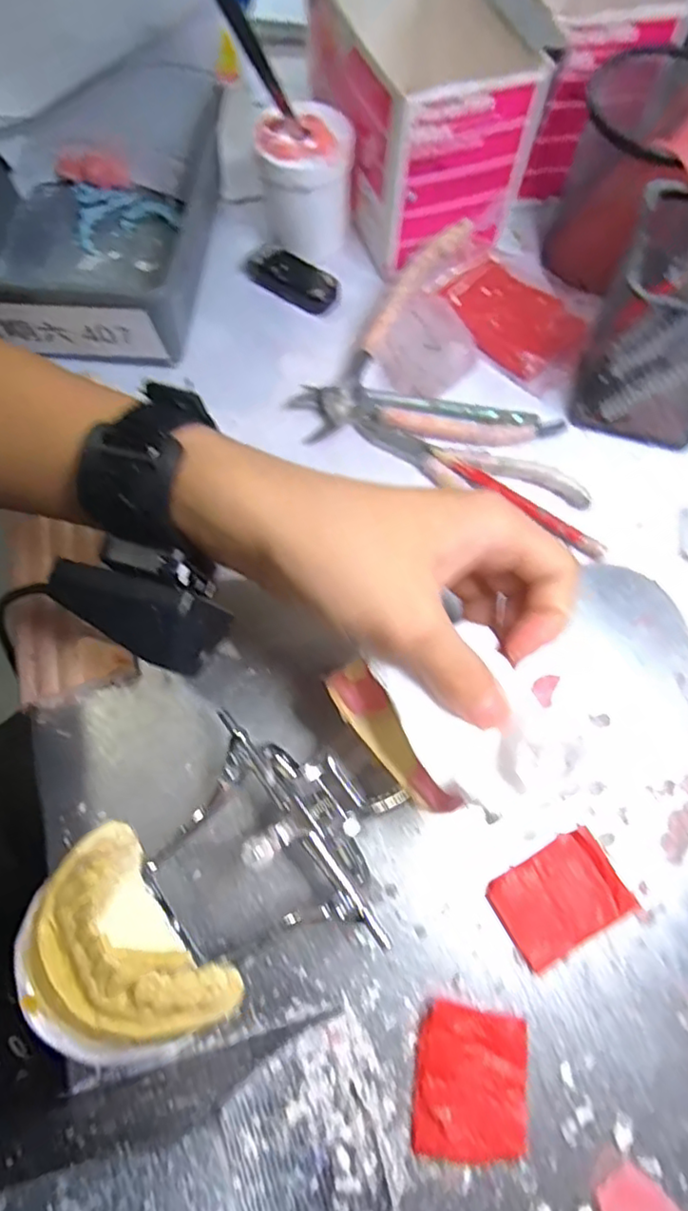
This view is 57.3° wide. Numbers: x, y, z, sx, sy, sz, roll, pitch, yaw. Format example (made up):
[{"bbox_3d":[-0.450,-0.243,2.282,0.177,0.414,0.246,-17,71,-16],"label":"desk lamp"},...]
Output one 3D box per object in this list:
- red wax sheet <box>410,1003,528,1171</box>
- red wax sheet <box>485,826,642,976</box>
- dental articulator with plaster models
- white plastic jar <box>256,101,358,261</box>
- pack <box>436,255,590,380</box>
[{"bbox_3d":[0.049,0.187,0.246,0.042,0.009,0.051,7,70,2],"label":"red wax sheet"},{"bbox_3d":[0.093,0.125,0.270,0.054,0.008,0.037,-29,73,-11],"label":"red wax sheet"},{"bbox_3d":[-0.017,0.087,0.242,0.186,0.101,0.086,-27,72,-20],"label":"dental articulator with plaster models"},{"bbox_3d":[-0.022,-0.250,0.377,0.052,0.068,0.051,0,70,-1],"label":"white plastic jar"},{"bbox_3d":[0.100,-0.175,0.379,0.061,0.011,0.082,-33,74,-12],"label":"pack"}]

